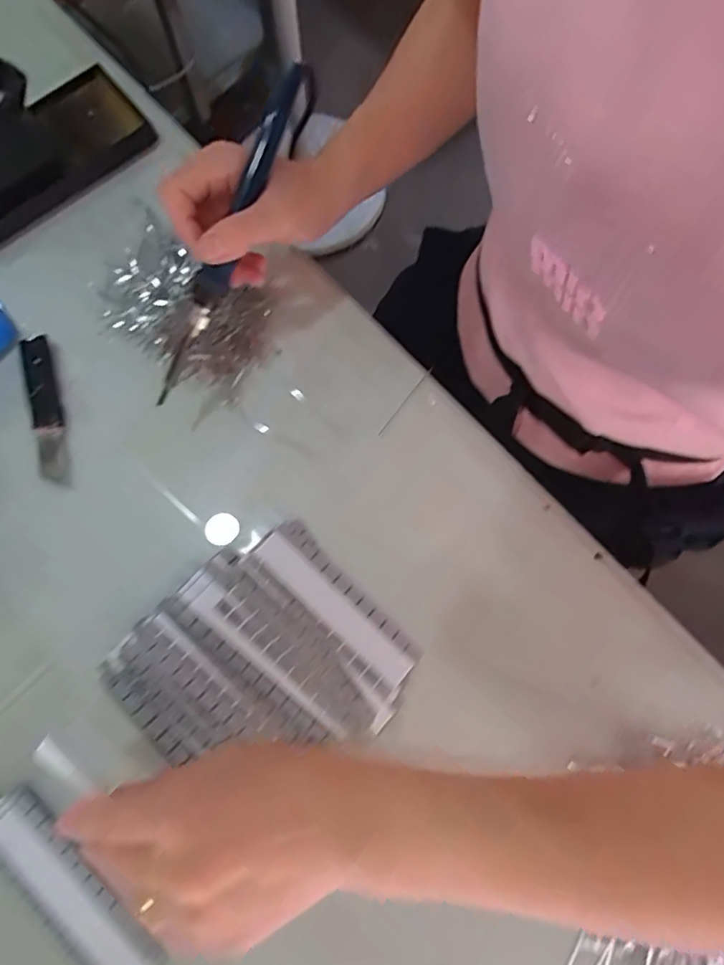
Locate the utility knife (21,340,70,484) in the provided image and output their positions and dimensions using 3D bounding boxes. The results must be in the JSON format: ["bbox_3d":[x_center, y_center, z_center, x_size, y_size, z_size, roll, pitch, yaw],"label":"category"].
[{"bbox_3d":[-0.224,-0.051,0.394,0.020,0.011,0.109,-13,77,-2],"label":"utility knife"}]

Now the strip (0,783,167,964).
[{"bbox_3d":[-0.176,0.244,0.329,0.132,0.009,0.043,42,81,10],"label":"strip"}]

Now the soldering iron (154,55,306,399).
[{"bbox_3d":[-0.081,-0.153,0.344,0.018,0.020,0.220,27,97,7],"label":"soldering iron"}]

